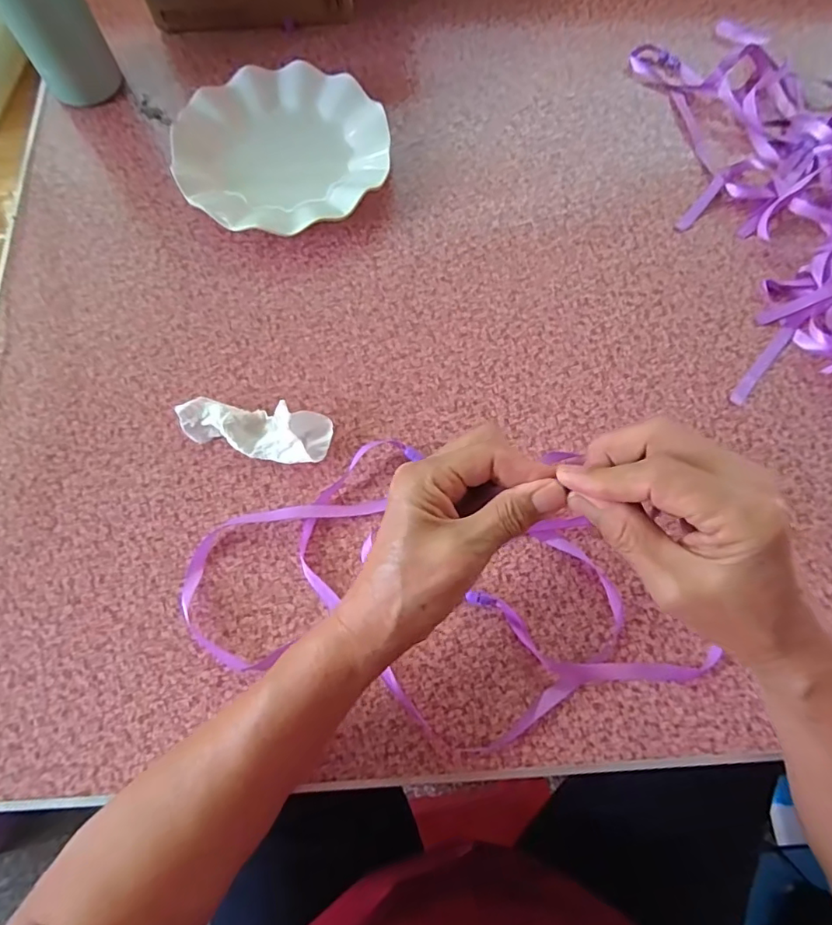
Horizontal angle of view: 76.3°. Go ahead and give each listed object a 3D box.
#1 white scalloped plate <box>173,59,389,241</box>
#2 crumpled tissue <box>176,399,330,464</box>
[{"bbox_3d":[-0.115,-0.272,0.462,0.176,0.026,0.175,0,73,0],"label":"white scalloped plate"},{"bbox_3d":[-0.115,-0.023,0.382,0.108,0.025,0.034,9,73,3],"label":"crumpled tissue"}]

